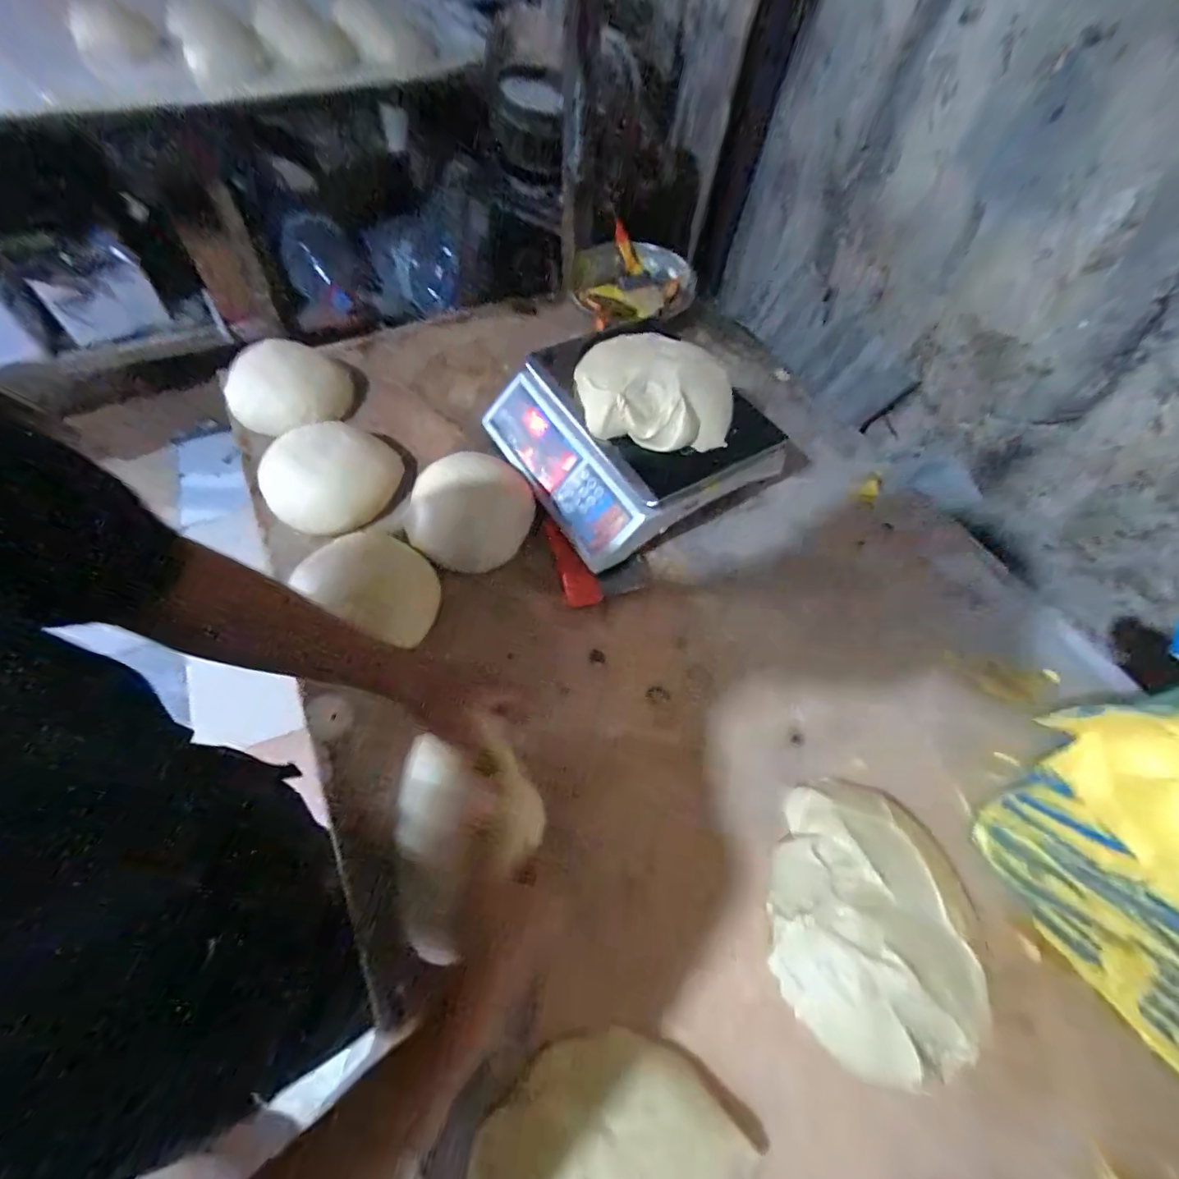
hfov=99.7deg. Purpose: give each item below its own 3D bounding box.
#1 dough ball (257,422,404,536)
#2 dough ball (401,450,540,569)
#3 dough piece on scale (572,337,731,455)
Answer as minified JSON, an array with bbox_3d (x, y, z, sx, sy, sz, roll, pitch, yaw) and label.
[{"bbox_3d":[-0.354,-0.154,0.686,0.173,0.072,0.134,-21,63,-15],"label":"dough ball"},{"bbox_3d":[-0.157,-0.103,0.657,0.165,0.079,0.132,-10,61,-10],"label":"dough ball"},{"bbox_3d":[0.085,-0.269,0.650,0.209,0.060,0.175,7,60,0],"label":"dough piece on scale"}]

